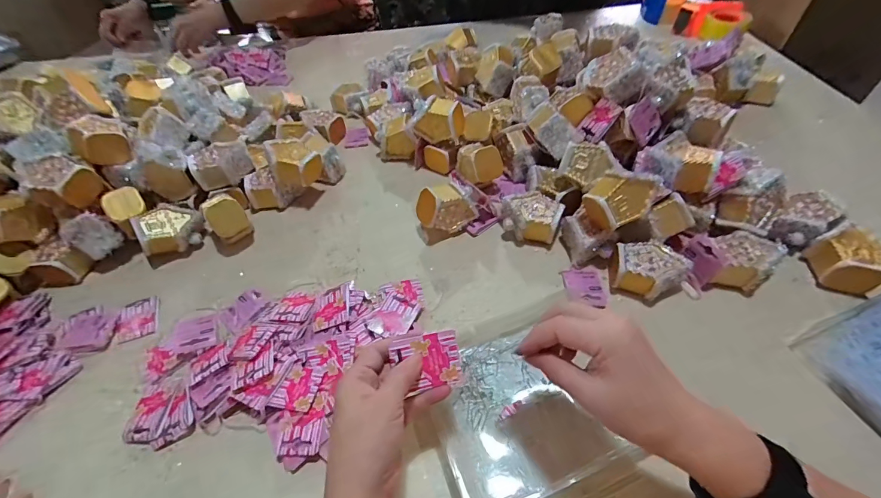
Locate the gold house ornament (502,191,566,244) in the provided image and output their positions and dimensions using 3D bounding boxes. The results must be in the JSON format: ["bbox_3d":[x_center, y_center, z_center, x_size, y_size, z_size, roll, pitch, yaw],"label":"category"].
[{"bbox_3d":[0.128,-0.045,0.539,0.084,0.042,0.063,19,55,18],"label":"gold house ornament"}]

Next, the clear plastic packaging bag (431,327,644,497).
[{"bbox_3d":[0.078,0.168,0.395,0.162,0.014,0.157,-21,53,-6],"label":"clear plastic packaging bag"}]

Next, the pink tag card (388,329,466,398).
[{"bbox_3d":[-0.012,0.097,0.328,0.059,0.005,0.046,-8,83,-5],"label":"pink tag card"}]

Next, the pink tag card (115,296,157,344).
[{"bbox_3d":[-0.399,0.091,0.495,0.048,0.004,0.060,-17,52,-9],"label":"pink tag card"}]

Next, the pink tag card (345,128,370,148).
[{"bbox_3d":[-0.163,-0.219,0.738,0.045,0.005,0.061,-8,51,-2],"label":"pink tag card"}]

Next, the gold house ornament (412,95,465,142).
[{"bbox_3d":[-0.005,-0.210,0.613,0.083,0.056,0.046,8,52,11],"label":"gold house ornament"}]

